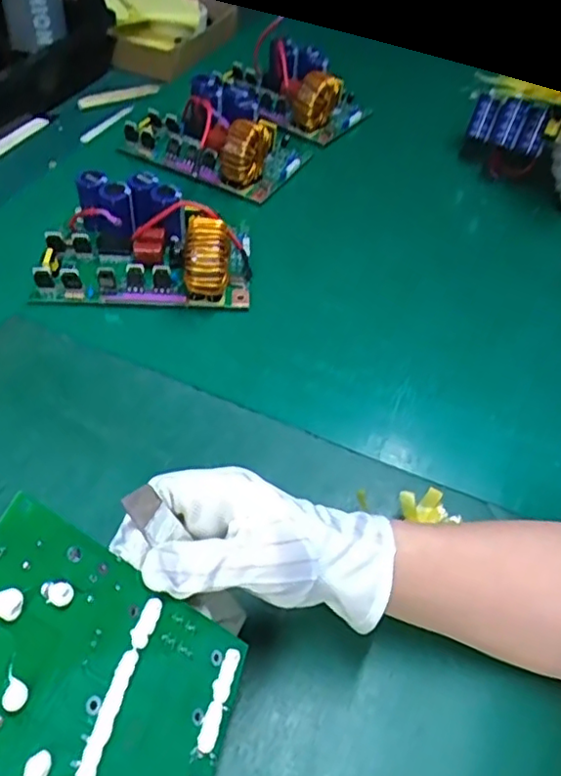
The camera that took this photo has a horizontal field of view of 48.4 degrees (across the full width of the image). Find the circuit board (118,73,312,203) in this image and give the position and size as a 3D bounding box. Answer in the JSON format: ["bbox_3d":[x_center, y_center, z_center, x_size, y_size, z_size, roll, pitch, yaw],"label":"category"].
[{"bbox_3d":[-0.068,-0.294,0.714,0.182,0.061,0.145,28,52,18],"label":"circuit board"}]

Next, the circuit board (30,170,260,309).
[{"bbox_3d":[-0.121,-0.136,0.575,0.185,0.062,0.116,1,49,-5],"label":"circuit board"}]

